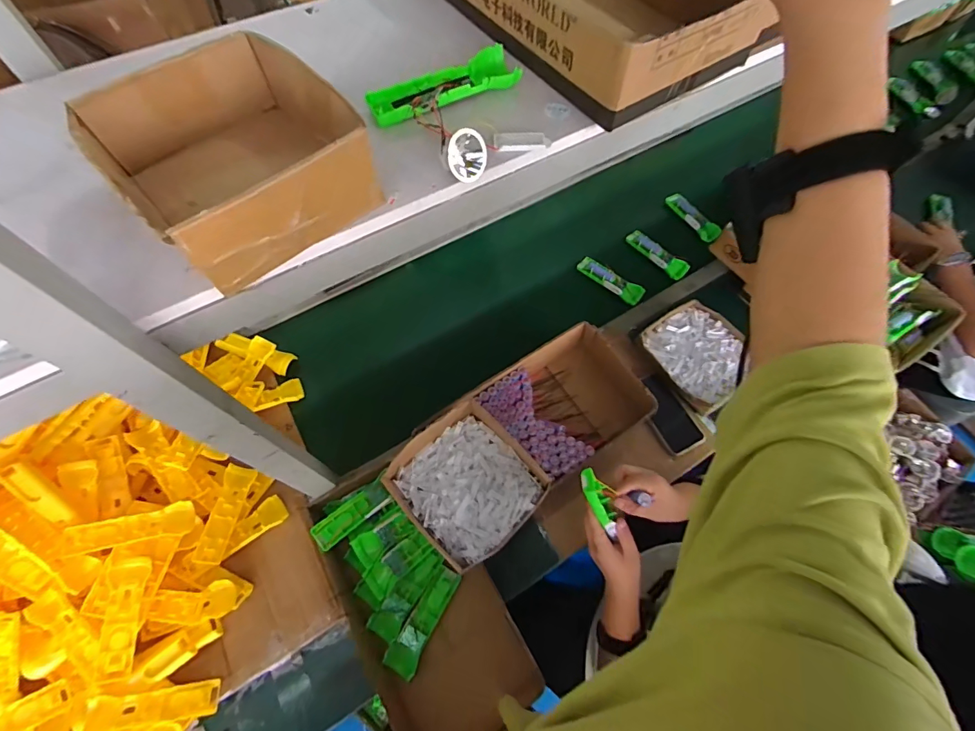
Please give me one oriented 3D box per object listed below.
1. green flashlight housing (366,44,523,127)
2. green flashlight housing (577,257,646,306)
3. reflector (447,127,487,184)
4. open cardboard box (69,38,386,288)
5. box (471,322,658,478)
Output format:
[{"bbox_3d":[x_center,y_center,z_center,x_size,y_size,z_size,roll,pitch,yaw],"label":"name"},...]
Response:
[{"bbox_3d":[-0.046,-0.290,0.455,0.158,0.024,0.056,-26,67,-12],"label":"green flashlight housing"},{"bbox_3d":[0.289,-0.203,1.021,0.166,0.026,0.045,35,69,16],"label":"green flashlight housing"},{"bbox_3d":[-0.019,-0.199,0.402,0.035,0.037,0.038,-4,64,-2],"label":"reflector"},{"bbox_3d":[-0.217,-0.188,0.380,0.178,0.071,0.207,-41,71,-18],"label":"open cardboard box"},{"bbox_3d":[0.152,0.072,0.847,0.272,0.084,0.221,-32,68,-14],"label":"box"}]

